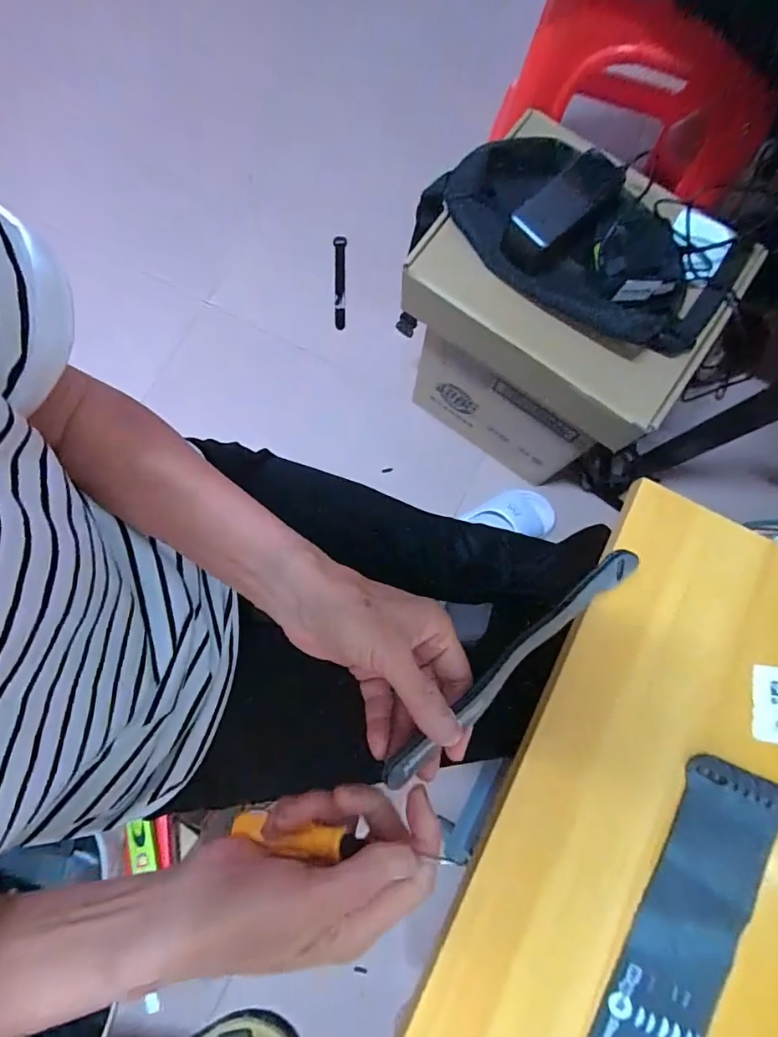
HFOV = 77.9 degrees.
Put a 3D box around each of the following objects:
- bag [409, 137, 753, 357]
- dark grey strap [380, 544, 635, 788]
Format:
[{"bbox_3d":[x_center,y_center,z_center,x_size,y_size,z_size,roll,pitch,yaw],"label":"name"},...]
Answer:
[{"bbox_3d":[0.213,-0.315,0.518,0.351,0.055,0.183,25,80,3],"label":"bag"},{"bbox_3d":[0.075,0.079,0.276,0.196,0.018,0.020,-34,82,-20],"label":"dark grey strap"}]

